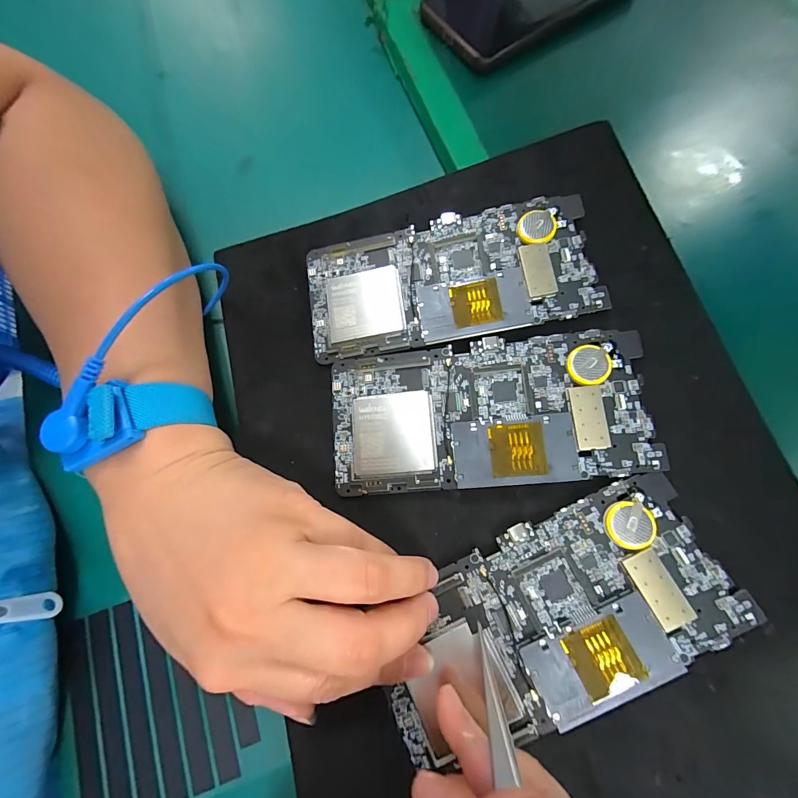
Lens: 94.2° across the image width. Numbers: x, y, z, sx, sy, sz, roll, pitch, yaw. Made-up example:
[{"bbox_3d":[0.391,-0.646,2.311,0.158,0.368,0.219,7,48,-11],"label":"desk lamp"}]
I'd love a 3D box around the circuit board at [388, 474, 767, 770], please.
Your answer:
[{"bbox_3d":[0.064,0.096,0.163,0.150,0.005,0.072,-28,70,2],"label":"circuit board"}]

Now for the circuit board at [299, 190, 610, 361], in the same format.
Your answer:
[{"bbox_3d":[0.024,-0.065,0.204,0.152,0.004,0.072,-9,77,8],"label":"circuit board"}]

